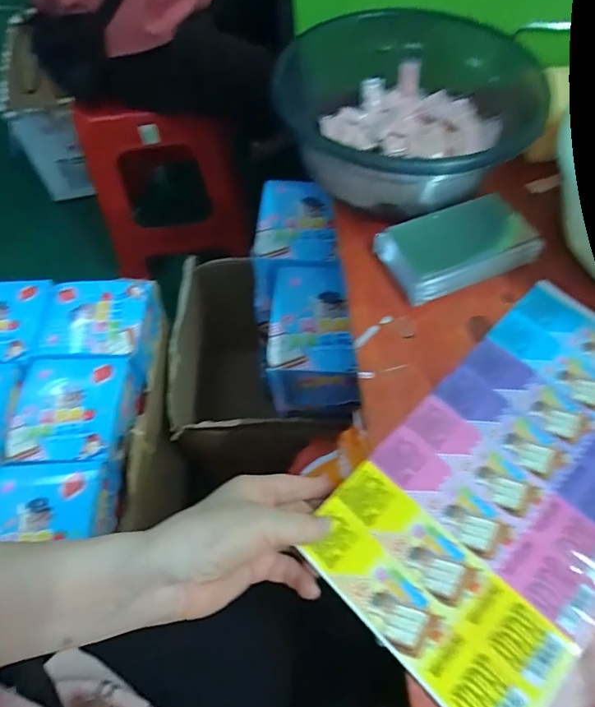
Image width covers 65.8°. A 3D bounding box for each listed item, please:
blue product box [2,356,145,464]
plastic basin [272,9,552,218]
[{"bbox_3d":[-0.332,0.094,0.693,0.165,0.065,0.176,-3,60,0],"label":"blue product box"},{"bbox_3d":[0.122,-0.263,0.500,0.253,0.096,0.253,-1,60,1],"label":"plastic basin"}]

